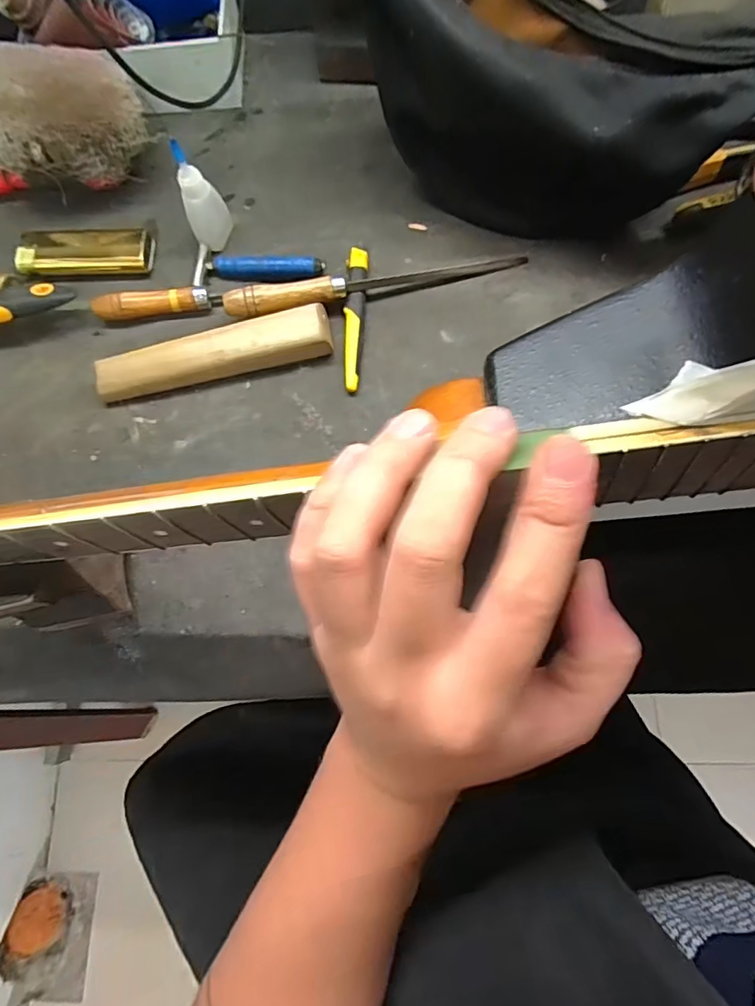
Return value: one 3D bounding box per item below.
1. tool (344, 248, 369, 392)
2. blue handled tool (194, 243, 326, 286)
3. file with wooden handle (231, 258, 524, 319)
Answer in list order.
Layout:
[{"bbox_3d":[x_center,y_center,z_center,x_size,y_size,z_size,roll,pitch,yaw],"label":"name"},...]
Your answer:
[{"bbox_3d":[-0.018,-0.142,0.405,0.015,0.011,0.119,2,75,5],"label":"tool"},{"bbox_3d":[-0.094,-0.191,0.421,0.103,0.013,0.034,2,75,5],"label":"blue handled tool"},{"bbox_3d":[-0.001,-0.171,0.404,0.228,0.026,0.018,-14,74,0],"label":"file with wooden handle"}]

